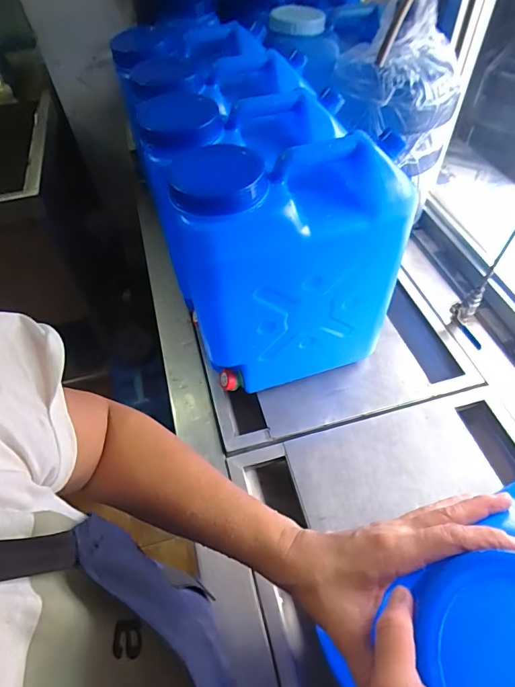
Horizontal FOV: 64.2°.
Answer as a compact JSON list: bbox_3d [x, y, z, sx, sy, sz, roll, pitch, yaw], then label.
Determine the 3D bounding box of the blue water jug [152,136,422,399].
[{"bbox_3d":[0.034,-0.139,0.683,0.311,0.386,0.228,-17,54,-10],"label":"blue water jug"}]

